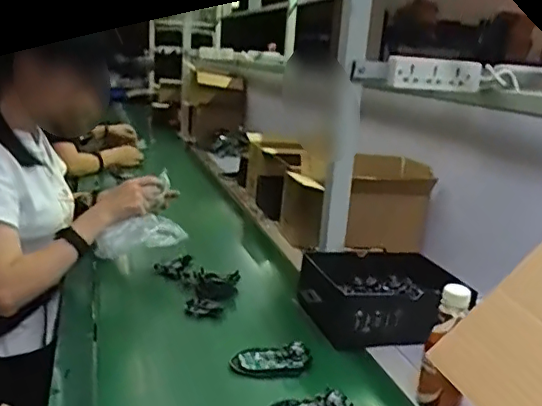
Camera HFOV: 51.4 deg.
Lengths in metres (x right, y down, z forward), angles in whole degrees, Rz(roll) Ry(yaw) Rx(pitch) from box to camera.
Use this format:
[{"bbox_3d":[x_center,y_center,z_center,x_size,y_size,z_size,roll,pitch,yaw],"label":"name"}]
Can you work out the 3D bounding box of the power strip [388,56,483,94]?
[{"bbox_3d":[0.279,-0.216,0.953,0.180,0.056,0.032,4,10,-21],"label":"power strip"}]

